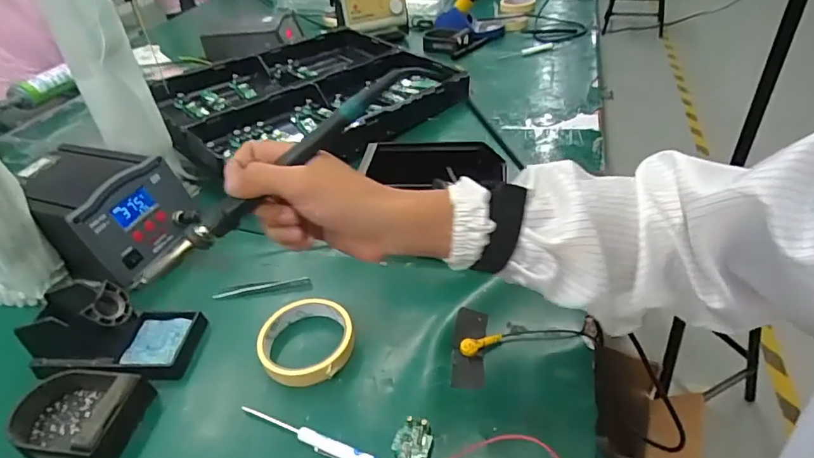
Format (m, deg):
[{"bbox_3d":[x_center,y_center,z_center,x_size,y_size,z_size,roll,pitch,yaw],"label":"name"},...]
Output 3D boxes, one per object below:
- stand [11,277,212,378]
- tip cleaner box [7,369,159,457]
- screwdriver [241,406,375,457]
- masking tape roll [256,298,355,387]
[{"bbox_3d":[-0.286,0.095,0.481,0.150,0.068,0.077,-1,38,6],"label":"stand"},{"bbox_3d":[-0.287,0.162,0.434,0.106,0.037,0.080,1,39,10],"label":"tip cleaner box"},{"bbox_3d":[-0.080,0.170,0.409,0.134,0.008,0.013,12,42,22],"label":"screwdriver"},{"bbox_3d":[-0.096,0.107,0.481,0.088,0.021,0.089,-4,38,3],"label":"masking tape roll"}]

